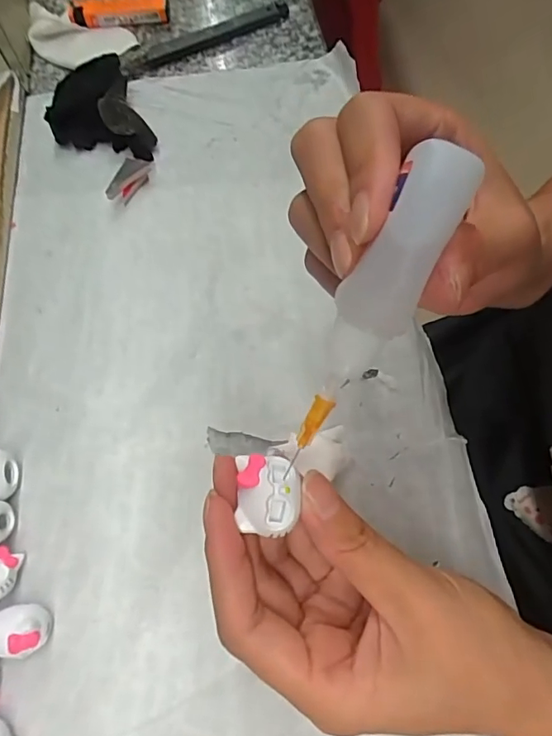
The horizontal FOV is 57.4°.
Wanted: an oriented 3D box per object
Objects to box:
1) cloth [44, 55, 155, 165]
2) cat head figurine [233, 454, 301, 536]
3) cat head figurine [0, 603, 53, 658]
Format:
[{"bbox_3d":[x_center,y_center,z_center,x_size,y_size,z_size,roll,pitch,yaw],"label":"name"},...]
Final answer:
[{"bbox_3d":[-0.122,-0.170,0.341,0.059,0.025,0.084,-25,66,-9],"label":"cloth"},{"bbox_3d":[-0.002,0.039,0.160,0.019,0.007,0.024,-3,65,2],"label":"cat head figurine"},{"bbox_3d":[-0.110,0.113,0.217,0.023,0.019,0.019,1,65,3],"label":"cat head figurine"}]

